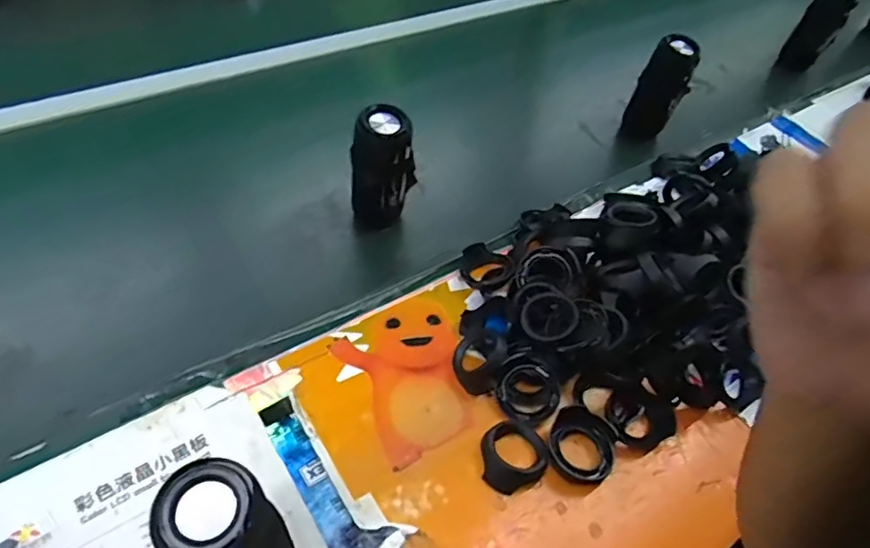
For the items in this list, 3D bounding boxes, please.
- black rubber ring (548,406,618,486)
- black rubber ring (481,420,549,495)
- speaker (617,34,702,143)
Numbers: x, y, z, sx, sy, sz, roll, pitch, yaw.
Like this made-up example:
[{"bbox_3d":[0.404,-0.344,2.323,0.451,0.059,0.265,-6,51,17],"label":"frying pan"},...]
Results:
[{"bbox_3d":[0.136,0.156,0.517,0.062,0.023,0.063,4,50,-4],"label":"black rubber ring"},{"bbox_3d":[0.072,0.160,0.510,0.058,0.022,0.066,30,53,18],"label":"black rubber ring"},{"bbox_3d":[0.344,-0.278,0.870,0.075,0.162,0.060,23,51,12],"label":"speaker"}]

